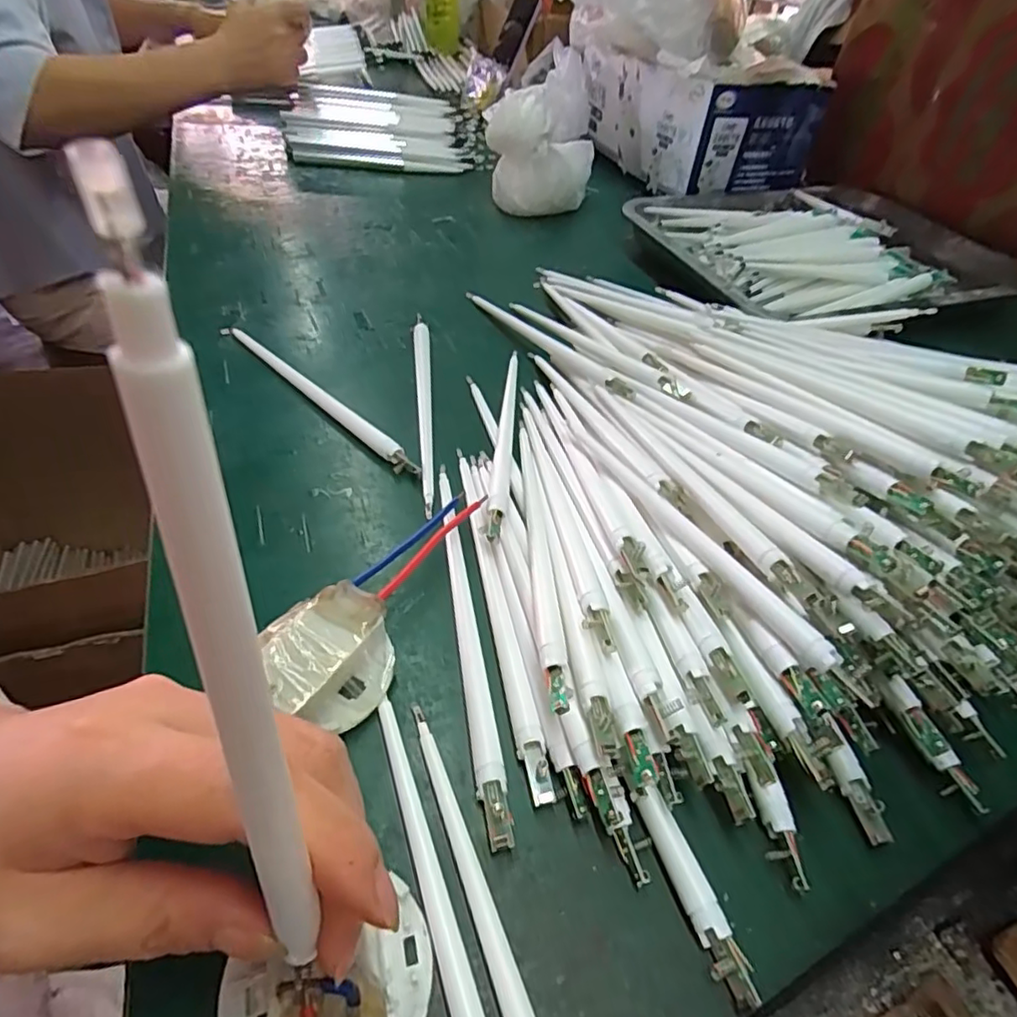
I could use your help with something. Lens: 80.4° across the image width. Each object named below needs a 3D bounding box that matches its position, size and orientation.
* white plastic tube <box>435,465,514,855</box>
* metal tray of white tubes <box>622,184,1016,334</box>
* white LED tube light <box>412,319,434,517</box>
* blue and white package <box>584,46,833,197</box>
[{"bbox_3d":[-0.020,0.047,0.279,0.011,0.017,0.199,-4,47,-11],"label":"white plastic tube"},{"bbox_3d":[0.307,-0.255,0.580,0.341,0.051,0.261,-15,50,-21],"label":"metal tray of white tubes"},{"bbox_3d":[-0.057,-0.069,0.396,0.012,0.008,0.197,-1,47,-8],"label":"white LED tube light"},{"bbox_3d":[0.221,-0.476,0.732,0.177,0.112,0.240,-11,48,-18],"label":"blue and white package"}]

